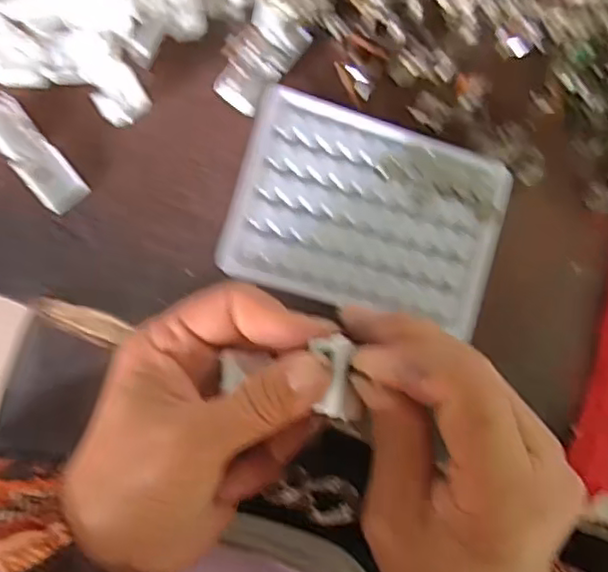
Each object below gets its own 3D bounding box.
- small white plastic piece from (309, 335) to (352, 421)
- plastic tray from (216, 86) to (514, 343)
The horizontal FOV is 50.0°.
[{"bbox_3d":[0.010,0.032,0.228,0.013,0.008,0.029,6,85,-8],"label":"small white plastic piece"},{"bbox_3d":[0.032,-0.036,0.331,0.132,0.015,0.094,16,85,-8],"label":"plastic tray"}]

